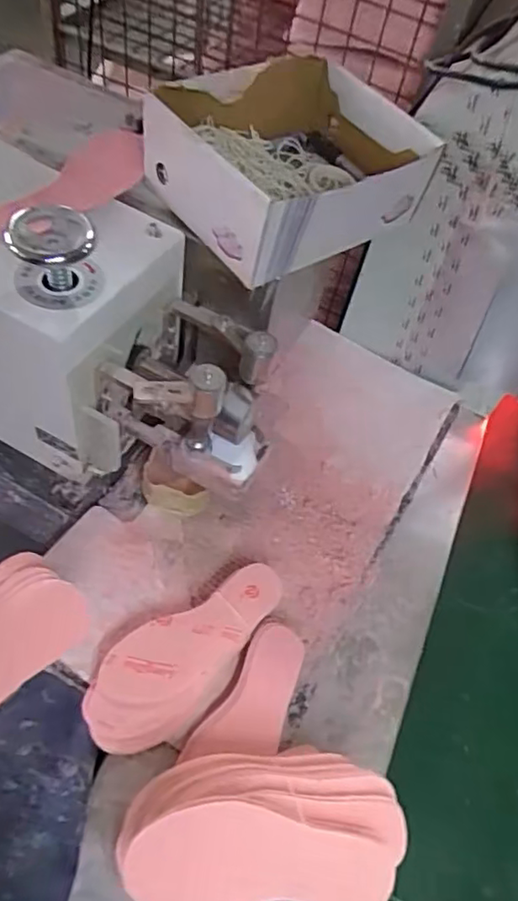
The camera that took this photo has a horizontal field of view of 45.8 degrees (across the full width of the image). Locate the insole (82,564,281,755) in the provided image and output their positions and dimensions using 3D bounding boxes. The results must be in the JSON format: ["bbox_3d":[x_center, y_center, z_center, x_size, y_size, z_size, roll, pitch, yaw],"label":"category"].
[{"bbox_3d":[-0.062,0.190,0.579,0.213,0.026,0.092,-34,77,-29],"label":"insole"}]

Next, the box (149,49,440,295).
[{"bbox_3d":[0.037,-0.281,0.584,0.242,0.089,0.191,-32,65,-23],"label":"box"}]

